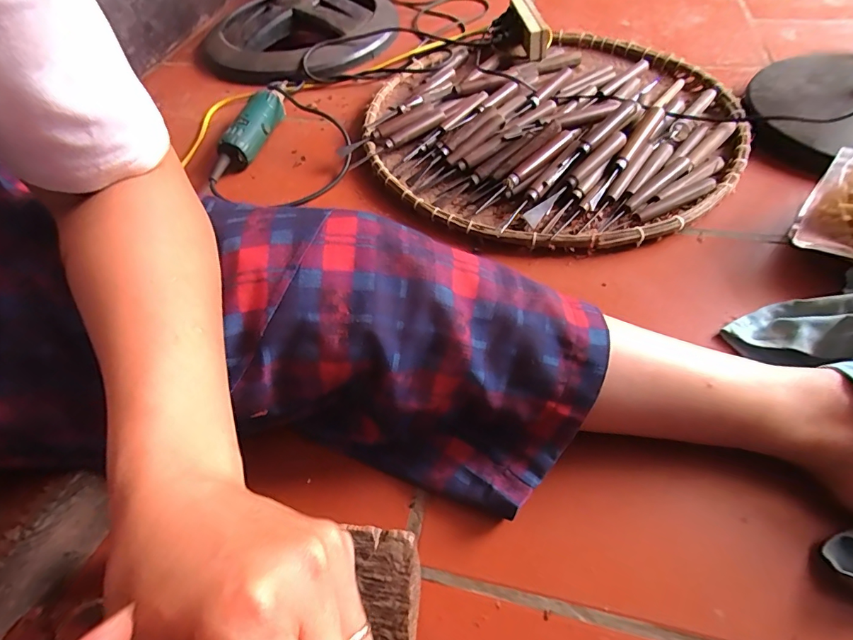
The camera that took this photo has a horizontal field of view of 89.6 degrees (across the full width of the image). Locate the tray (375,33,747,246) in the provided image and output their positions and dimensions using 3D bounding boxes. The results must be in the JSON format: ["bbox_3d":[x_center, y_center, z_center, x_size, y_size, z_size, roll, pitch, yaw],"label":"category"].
[{"bbox_3d":[0.172,-0.304,0.634,0.525,0.047,0.518,7,56,8],"label":"tray"}]

